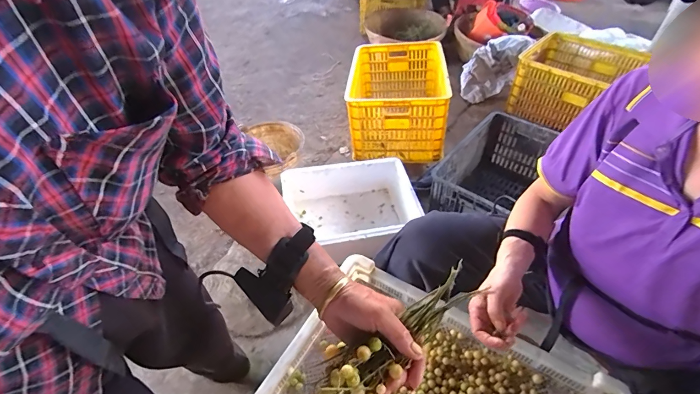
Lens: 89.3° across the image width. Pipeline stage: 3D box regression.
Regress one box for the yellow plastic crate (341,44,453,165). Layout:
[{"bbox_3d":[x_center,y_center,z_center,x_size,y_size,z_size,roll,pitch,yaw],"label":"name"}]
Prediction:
[{"bbox_3d":[0.221,-0.502,1.706,0.425,0.291,0.694,4,46,5],"label":"yellow plastic crate"}]

